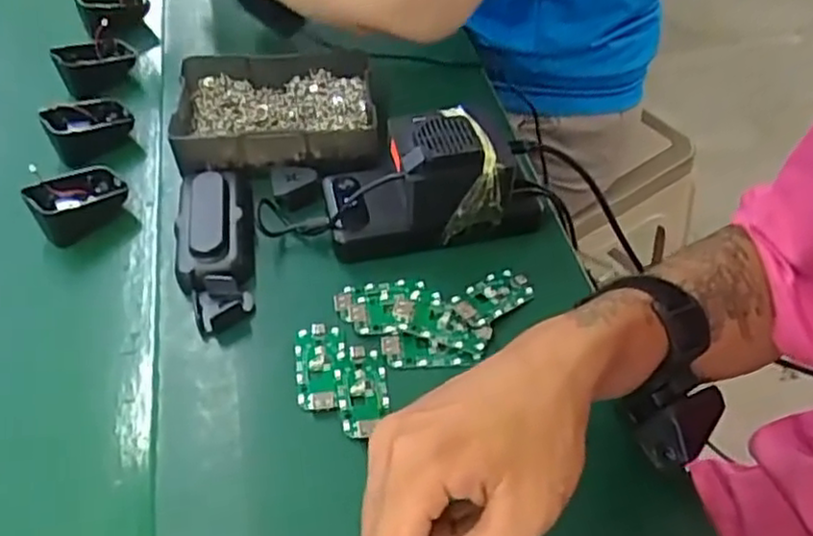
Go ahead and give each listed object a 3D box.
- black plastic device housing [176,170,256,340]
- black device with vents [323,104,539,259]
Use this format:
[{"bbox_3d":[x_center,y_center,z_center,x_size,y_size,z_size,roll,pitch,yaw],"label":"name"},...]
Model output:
[{"bbox_3d":[-0.135,-0.017,0.508,0.051,0.032,0.142,-11,49,-5],"label":"black plastic device housing"},{"bbox_3d":[0.016,-0.066,0.509,0.149,0.078,0.072,-8,49,-3],"label":"black device with vents"}]

